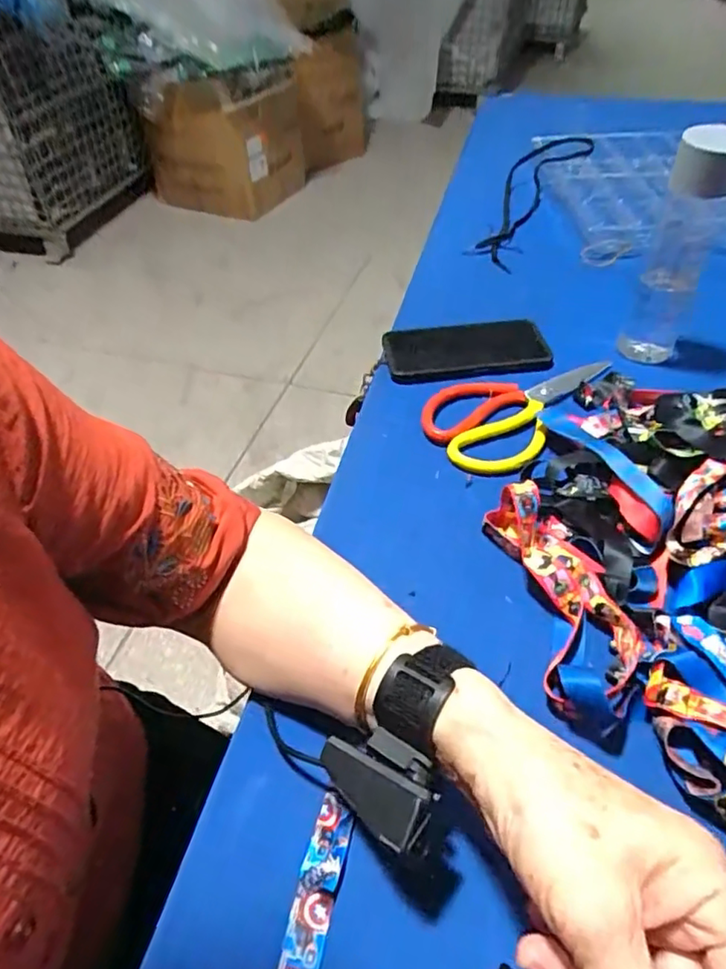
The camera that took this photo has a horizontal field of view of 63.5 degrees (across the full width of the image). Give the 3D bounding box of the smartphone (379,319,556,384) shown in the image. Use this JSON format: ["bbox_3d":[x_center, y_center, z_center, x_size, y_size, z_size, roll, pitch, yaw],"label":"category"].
[{"bbox_3d":[0.107,-0.143,0.611,0.168,0.008,0.086,-9,48,-6],"label":"smartphone"}]

